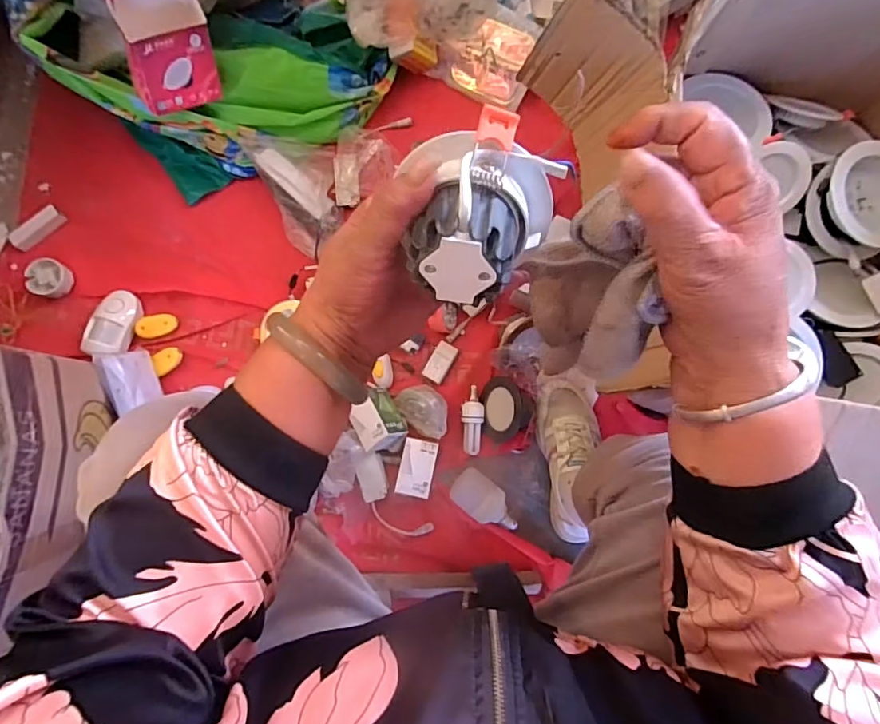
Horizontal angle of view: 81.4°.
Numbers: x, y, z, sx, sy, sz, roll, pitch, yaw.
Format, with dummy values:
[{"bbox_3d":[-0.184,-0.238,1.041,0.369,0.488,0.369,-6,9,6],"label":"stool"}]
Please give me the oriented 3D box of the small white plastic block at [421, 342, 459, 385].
[{"bbox_3d":[0.000,0.000,0.796,0.035,0.012,0.064,29,82,2],"label":"small white plastic block"}]

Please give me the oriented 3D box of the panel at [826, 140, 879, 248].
[{"bbox_3d":[0.562,-0.215,0.664,0.122,0.031,0.118,-2,103,-10],"label":"panel"}]

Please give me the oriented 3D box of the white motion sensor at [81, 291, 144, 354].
[{"bbox_3d":[-0.493,-0.057,0.779,0.063,0.032,0.101,19,81,1],"label":"white motion sensor"}]

